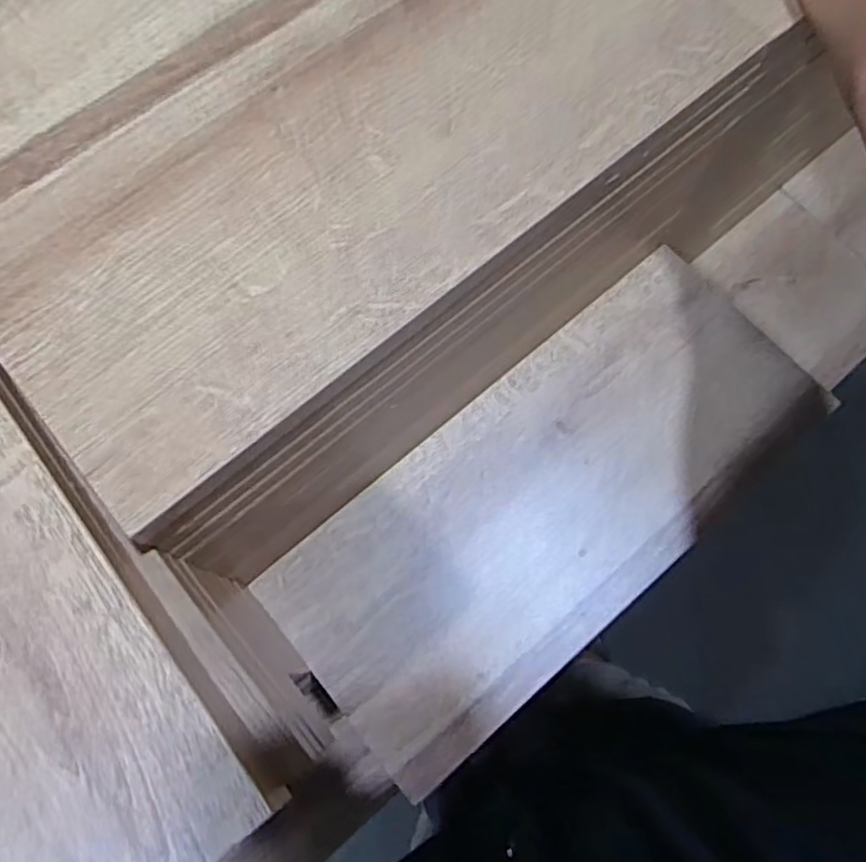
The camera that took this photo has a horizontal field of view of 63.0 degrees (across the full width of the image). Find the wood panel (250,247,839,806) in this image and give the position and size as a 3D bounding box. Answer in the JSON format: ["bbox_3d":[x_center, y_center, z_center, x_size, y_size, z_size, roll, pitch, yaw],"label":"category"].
[{"bbox_3d":[0.064,0.034,0.367,0.295,0.009,0.126,-39,75,-11],"label":"wood panel"}]

